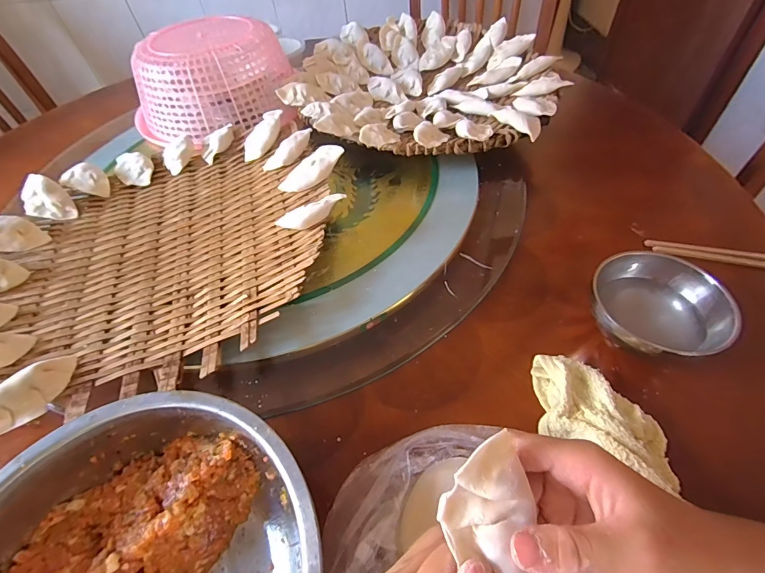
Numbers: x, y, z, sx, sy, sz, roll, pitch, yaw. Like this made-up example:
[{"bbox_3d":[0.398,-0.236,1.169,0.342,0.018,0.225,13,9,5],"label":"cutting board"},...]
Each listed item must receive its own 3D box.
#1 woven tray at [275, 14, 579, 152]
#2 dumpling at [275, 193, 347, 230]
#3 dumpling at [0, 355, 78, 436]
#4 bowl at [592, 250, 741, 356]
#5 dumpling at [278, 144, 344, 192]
[{"bbox_3d":[0.055,-0.304,0.585,0.381,0.059,0.378,2,51,7],"label":"woven tray"},{"bbox_3d":[-0.075,-0.074,0.388,0.075,0.014,0.028,-21,50,9],"label":"dumpling"},{"bbox_3d":[-0.274,0.083,0.296,0.031,0.021,0.076,16,42,17],"label":"dumpling"},{"bbox_3d":[0.246,0.026,0.355,0.110,0.057,0.105,-2,51,3],"label":"bowl"},{"bbox_3d":[-0.080,-0.131,0.433,0.082,0.017,0.032,-33,51,10],"label":"dumpling"}]

